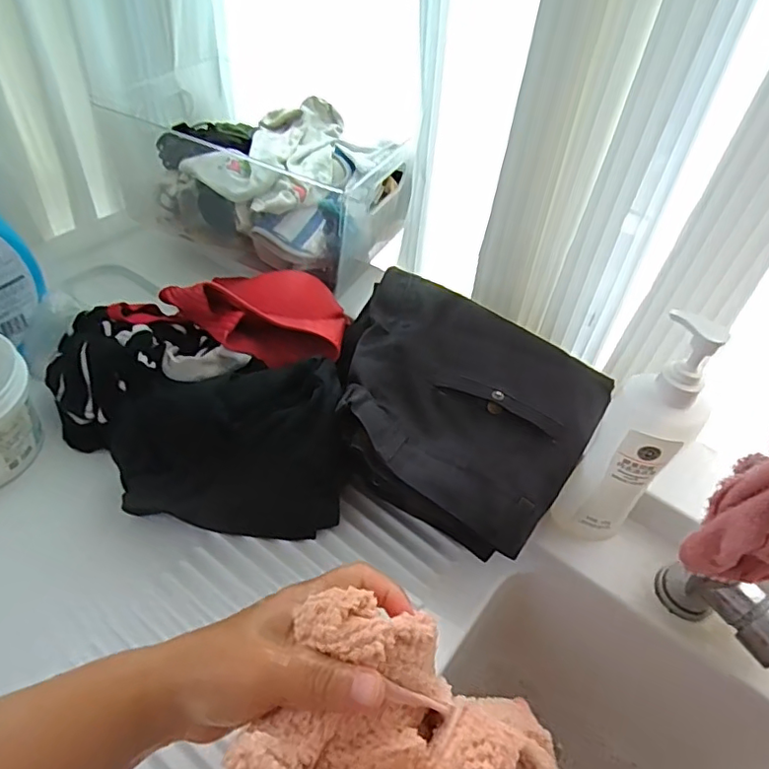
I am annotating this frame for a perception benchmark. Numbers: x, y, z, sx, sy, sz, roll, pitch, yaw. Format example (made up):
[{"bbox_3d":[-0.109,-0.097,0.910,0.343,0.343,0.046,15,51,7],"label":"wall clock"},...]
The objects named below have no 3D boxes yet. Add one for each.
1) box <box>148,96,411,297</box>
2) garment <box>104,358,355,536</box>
[{"bbox_3d":[-0.142,-0.249,0.733,0.309,0.133,0.224,23,49,13],"label":"box"},{"bbox_3d":[-0.129,0.051,0.493,0.193,0.102,0.111,-6,49,-13],"label":"garment"}]

